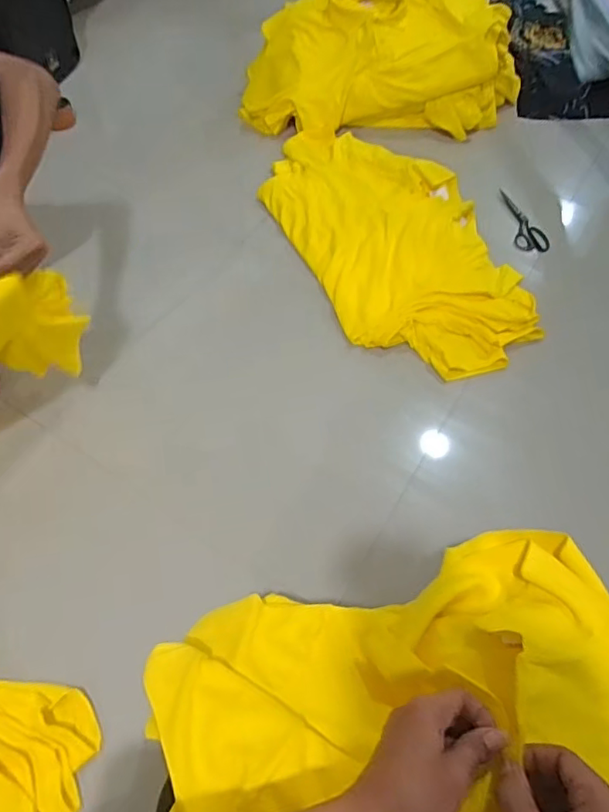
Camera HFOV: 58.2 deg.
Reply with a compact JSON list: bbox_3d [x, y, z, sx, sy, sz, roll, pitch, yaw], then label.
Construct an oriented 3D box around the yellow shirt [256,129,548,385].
[{"bbox_3d":[0.192,-0.392,1.250,0.421,0.091,0.801,-20,60,-15],"label":"yellow shirt"}]

